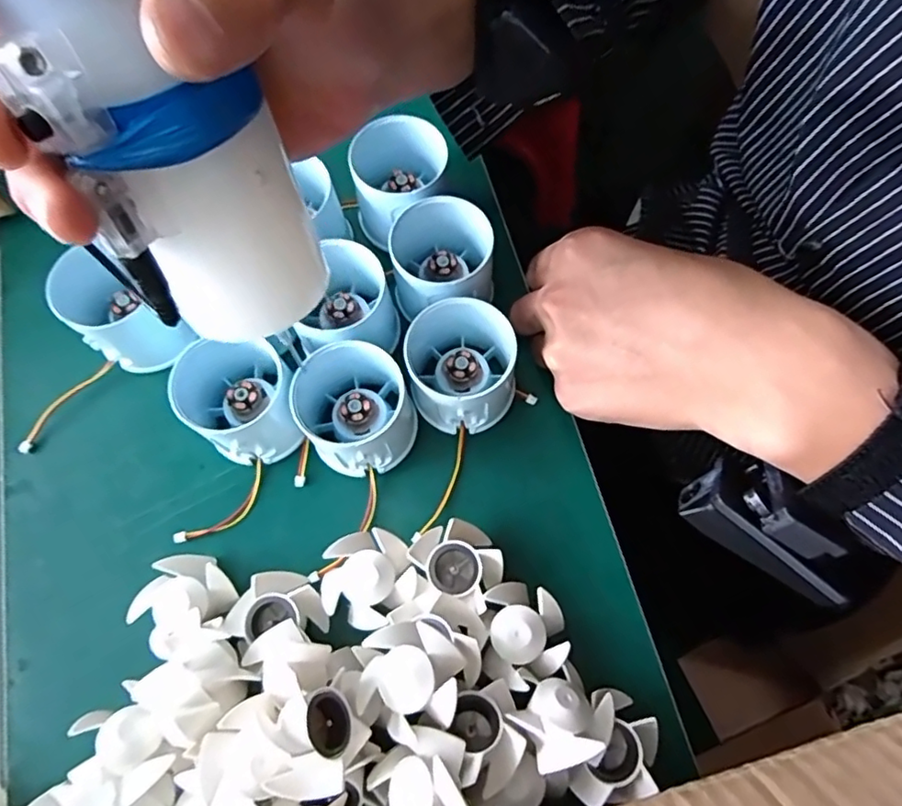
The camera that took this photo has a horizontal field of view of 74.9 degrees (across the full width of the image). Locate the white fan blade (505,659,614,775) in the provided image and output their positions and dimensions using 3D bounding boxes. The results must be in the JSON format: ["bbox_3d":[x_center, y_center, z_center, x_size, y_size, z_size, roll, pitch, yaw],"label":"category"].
[{"bbox_3d":[0.047,0.129,0.241,0.037,0.023,0.034,-39,74,-11],"label":"white fan blade"}]

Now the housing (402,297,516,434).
[{"bbox_3d":[0.004,-0.020,0.295,0.052,0.054,0.060,-11,71,-1],"label":"housing"}]

